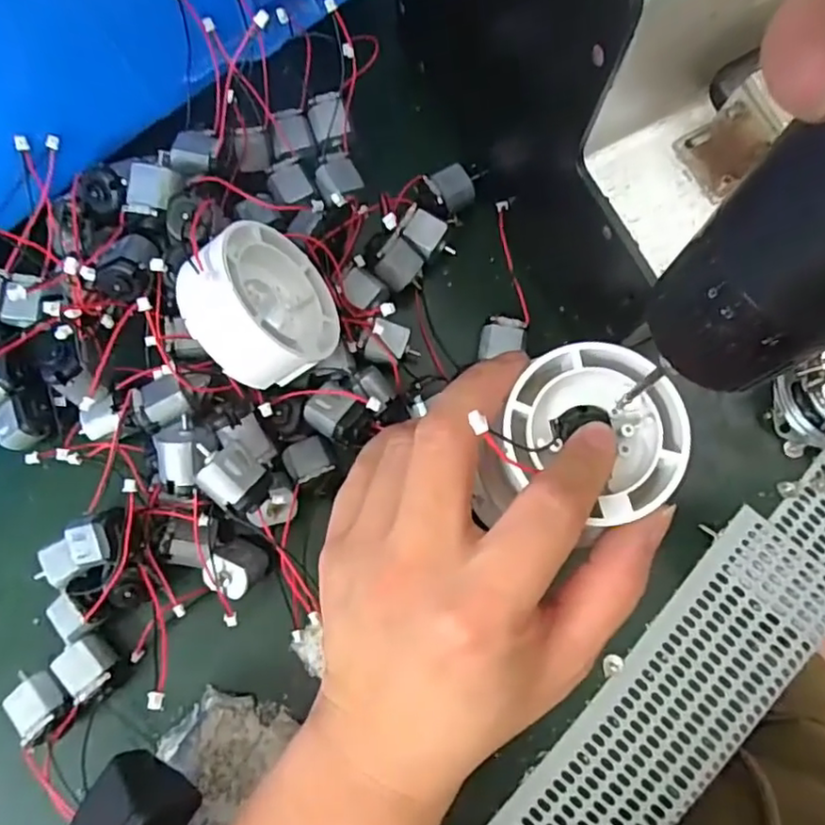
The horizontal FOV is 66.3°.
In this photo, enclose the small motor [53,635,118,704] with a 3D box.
[{"bbox_3d":[-0.124,0.097,0.242,0.018,0.016,0.019,-42,79,-7],"label":"small motor"}]

